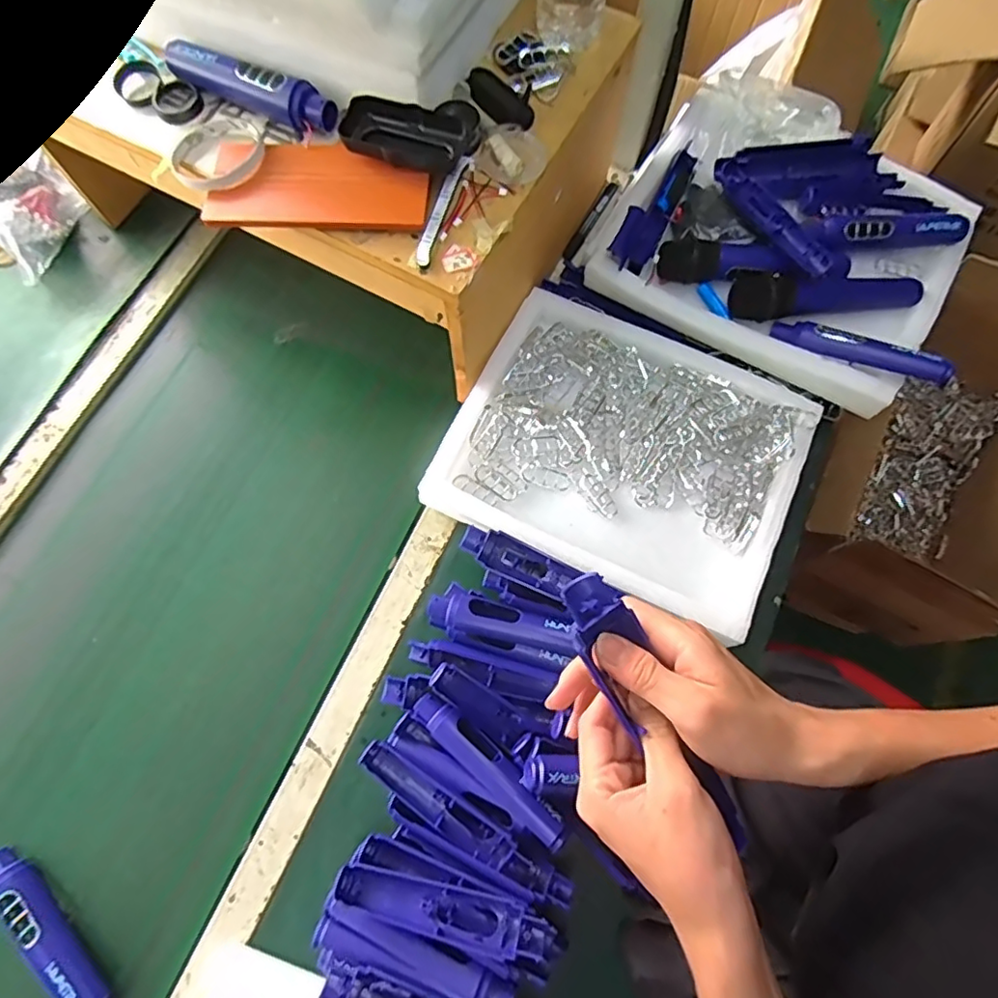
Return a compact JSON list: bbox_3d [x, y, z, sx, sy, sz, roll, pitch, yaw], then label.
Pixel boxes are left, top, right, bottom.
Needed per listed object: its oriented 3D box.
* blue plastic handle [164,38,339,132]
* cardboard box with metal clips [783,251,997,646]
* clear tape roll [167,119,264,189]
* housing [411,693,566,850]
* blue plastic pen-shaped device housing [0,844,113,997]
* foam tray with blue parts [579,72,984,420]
[{"bbox_3d":[-0.228,-0.382,0.544,0.174,0.031,0.031,28,73,8],"label":"blue plastic handle"},{"bbox_3d":[0.699,-0.054,0.953,0.327,0.304,0.509,30,74,9],"label":"cardboard box with metal clips"},{"bbox_3d":[-0.253,-0.310,0.531,0.084,0.012,0.081,0,71,-1],"label":"clear tape roll"},{"bbox_3d":[-0.010,0.239,0.532,0.168,0.021,0.032,41,76,12],"label":"housing"},{"bbox_3d":[-0.394,0.376,0.509,0.029,0.029,0.170,-42,77,-13],"label":"blue plastic pen-shaped device housing"},{"bbox_3d":[0.325,-0.306,0.682,0.377,0.081,0.325,26,73,8],"label":"foam tray with blue parts"}]

